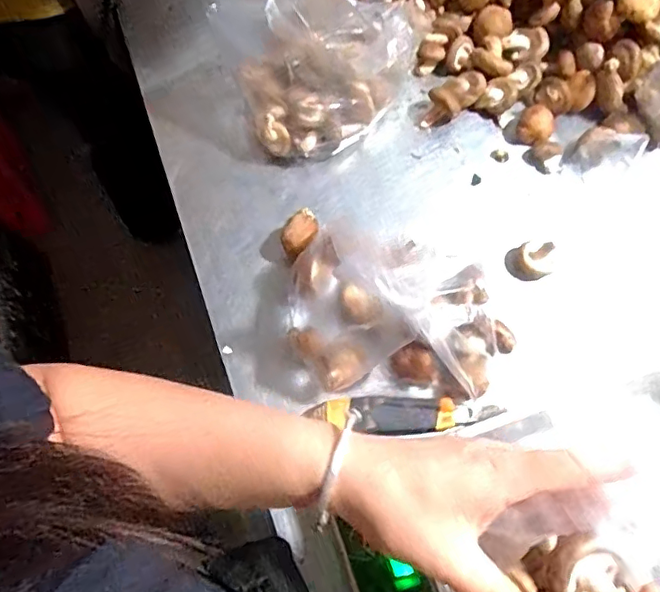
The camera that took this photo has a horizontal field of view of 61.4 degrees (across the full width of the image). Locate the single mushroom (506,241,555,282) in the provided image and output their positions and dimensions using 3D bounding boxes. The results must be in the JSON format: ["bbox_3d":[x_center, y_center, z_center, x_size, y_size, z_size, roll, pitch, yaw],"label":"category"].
[{"bbox_3d":[0.211,-0.040,0.583,0.042,0.032,0.037,-10,69,-3],"label":"single mushroom"}]

